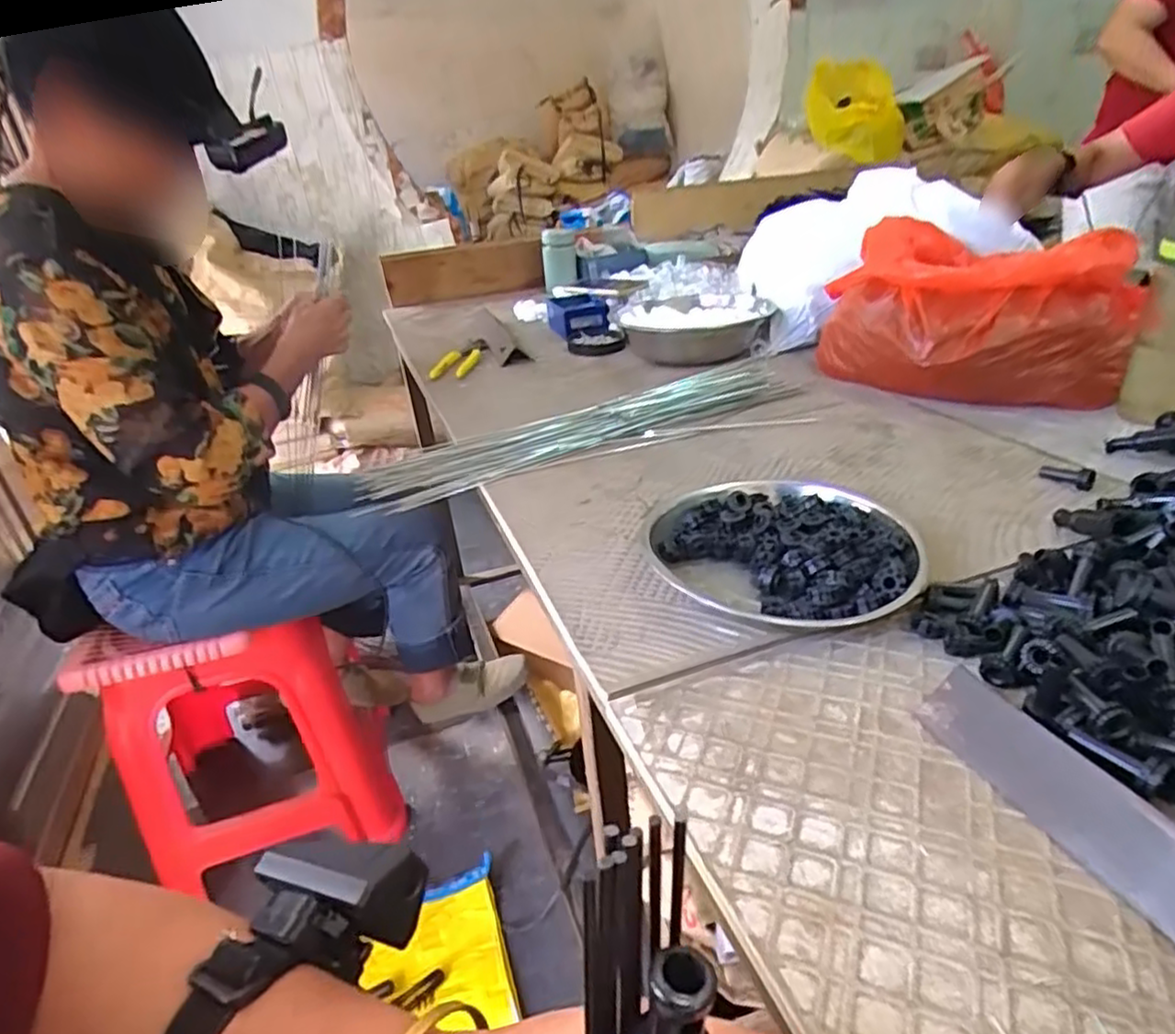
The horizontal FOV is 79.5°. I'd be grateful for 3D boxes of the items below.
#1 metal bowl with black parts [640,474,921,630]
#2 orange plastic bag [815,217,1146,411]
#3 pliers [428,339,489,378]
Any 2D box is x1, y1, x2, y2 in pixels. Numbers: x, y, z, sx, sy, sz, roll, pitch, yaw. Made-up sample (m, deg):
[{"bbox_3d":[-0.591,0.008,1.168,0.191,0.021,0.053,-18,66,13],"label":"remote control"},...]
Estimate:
[{"bbox_3d":[0.147,0.019,0.499,0.162,0.030,0.181,-21,32,-27],"label":"metal bowl with black parts"},{"bbox_3d":[0.428,-0.234,0.795,0.306,0.144,0.285,13,33,30],"label":"orange plastic bag"},{"bbox_3d":[-0.178,-0.229,1.007,0.056,0.013,0.157,-2,29,9],"label":"pliers"}]

